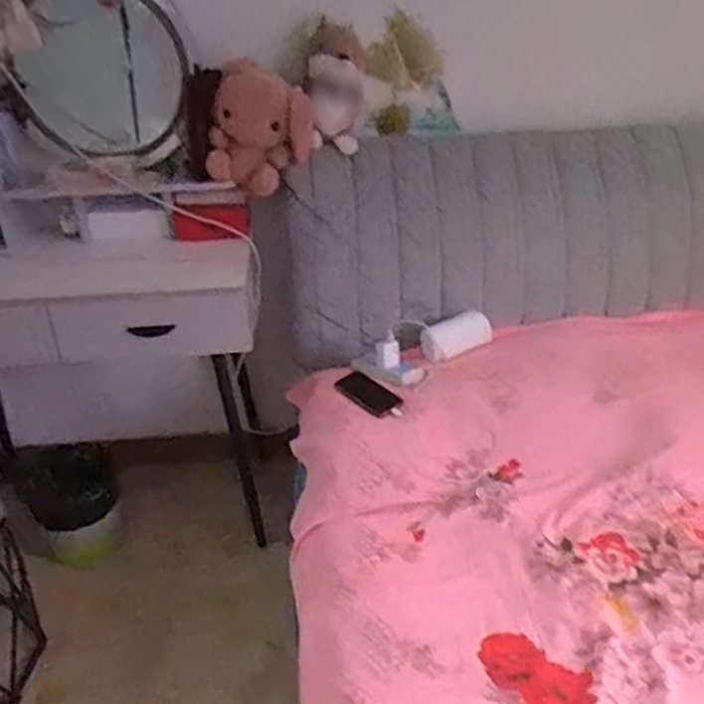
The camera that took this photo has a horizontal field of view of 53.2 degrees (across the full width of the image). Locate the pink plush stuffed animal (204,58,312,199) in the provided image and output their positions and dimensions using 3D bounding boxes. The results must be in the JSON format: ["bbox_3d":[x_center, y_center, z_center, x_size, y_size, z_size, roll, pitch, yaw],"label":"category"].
[{"bbox_3d":[-0.177,-0.422,1.354,0.206,0.249,0.130,-5,31,-6],"label":"pink plush stuffed animal"}]

